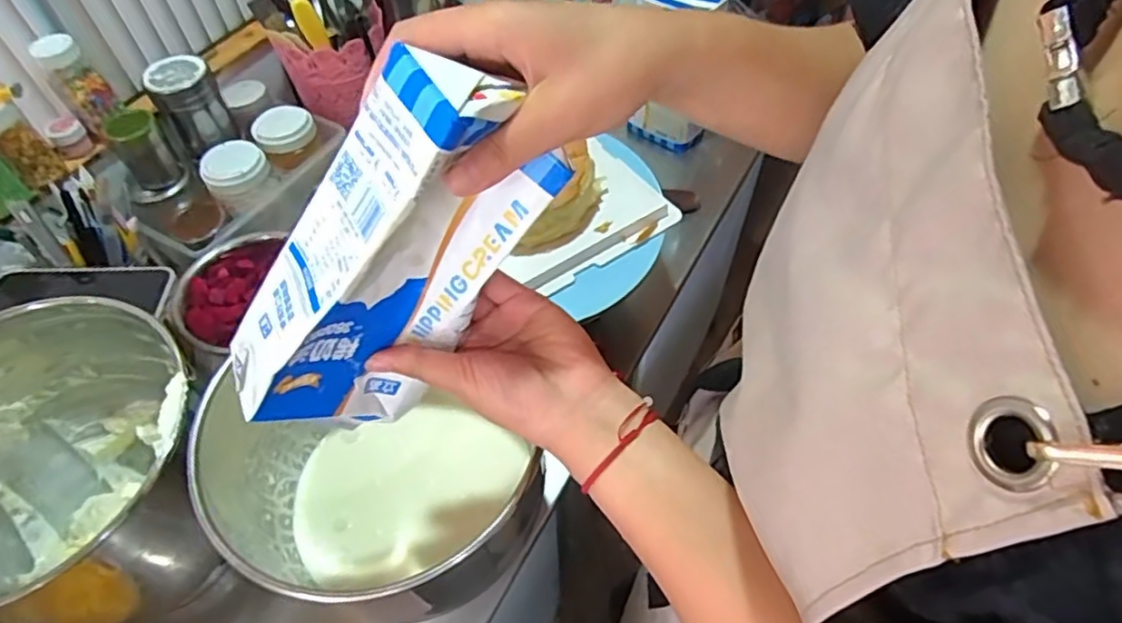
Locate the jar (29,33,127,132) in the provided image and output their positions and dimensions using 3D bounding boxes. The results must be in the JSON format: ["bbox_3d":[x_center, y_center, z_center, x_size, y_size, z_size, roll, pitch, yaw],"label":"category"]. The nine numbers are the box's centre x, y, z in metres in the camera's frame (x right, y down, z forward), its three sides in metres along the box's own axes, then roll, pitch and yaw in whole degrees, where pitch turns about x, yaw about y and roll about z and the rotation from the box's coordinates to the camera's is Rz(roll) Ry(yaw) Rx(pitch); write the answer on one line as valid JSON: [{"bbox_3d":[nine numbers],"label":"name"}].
[{"bbox_3d":[-0.501,-0.237,0.671,0.049,0.090,0.039,-37,62,-23],"label":"jar"}]

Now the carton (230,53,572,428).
[{"bbox_3d":[-0.088,-0.028,0.332,0.092,0.204,0.060,3,41,-49],"label":"carton"}]

